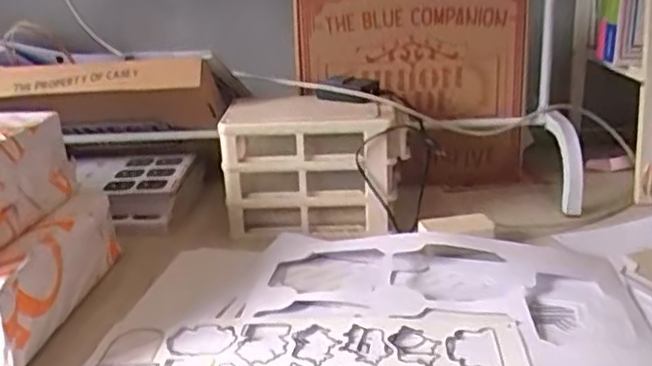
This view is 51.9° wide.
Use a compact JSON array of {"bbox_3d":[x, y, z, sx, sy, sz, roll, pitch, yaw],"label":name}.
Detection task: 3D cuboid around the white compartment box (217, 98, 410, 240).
[{"bbox_3d":[-0.015,-0.027,1.061,0.271,0.189,0.135,1,20,11],"label":"white compartment box"}]

